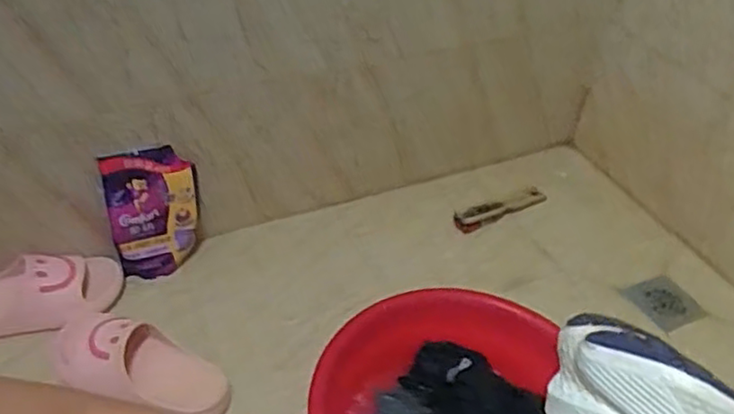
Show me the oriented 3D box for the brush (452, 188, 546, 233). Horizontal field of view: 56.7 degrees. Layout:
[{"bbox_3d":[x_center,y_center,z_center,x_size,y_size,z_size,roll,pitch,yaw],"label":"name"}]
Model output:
[{"bbox_3d":[0.246,0.005,1.258,0.189,0.022,0.042,-16,45,-22],"label":"brush"}]

